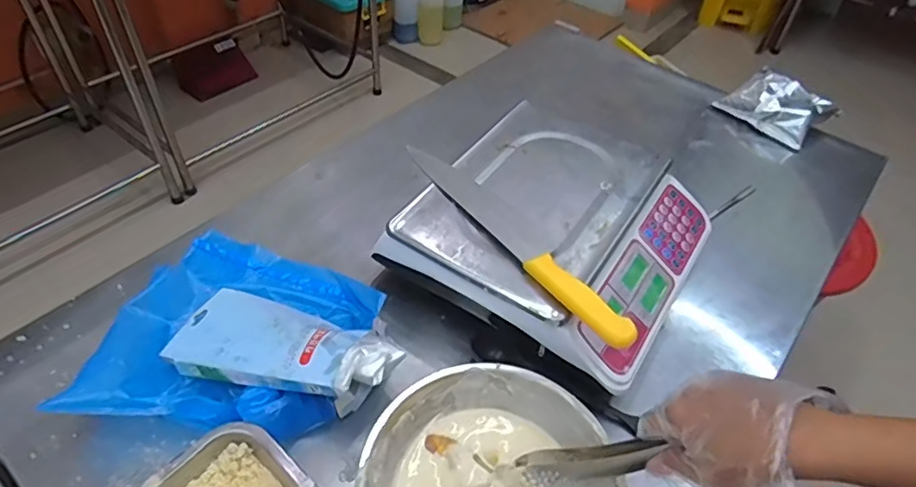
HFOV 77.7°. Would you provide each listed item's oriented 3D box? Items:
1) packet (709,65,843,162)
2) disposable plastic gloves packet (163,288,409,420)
[{"bbox_3d":[0.566,-0.242,1.021,0.118,0.079,0.162,-24,52,-25],"label":"packet"},{"bbox_3d":[-0.182,0.101,0.600,0.240,0.058,0.110,13,46,8],"label":"disposable plastic gloves packet"}]

